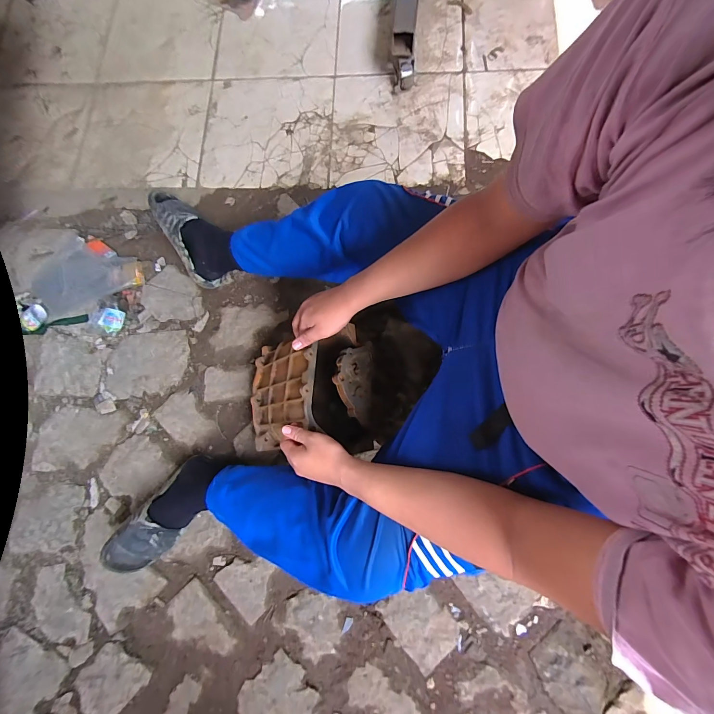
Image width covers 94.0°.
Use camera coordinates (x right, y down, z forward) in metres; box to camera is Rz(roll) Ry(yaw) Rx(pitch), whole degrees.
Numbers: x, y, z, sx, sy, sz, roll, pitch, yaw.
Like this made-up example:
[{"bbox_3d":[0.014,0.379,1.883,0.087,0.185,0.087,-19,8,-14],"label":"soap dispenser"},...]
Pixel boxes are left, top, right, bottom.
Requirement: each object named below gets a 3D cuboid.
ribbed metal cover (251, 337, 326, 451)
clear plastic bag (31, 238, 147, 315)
[{"bbox_3d":[-0.150,0.068,0.705,0.043,0.229,0.226,15,65,-39],"label":"ribbed metal cover"},{"bbox_3d":[-0.782,-0.249,0.962,0.291,0.024,0.189,-20,80,-2],"label":"clear plastic bag"}]

